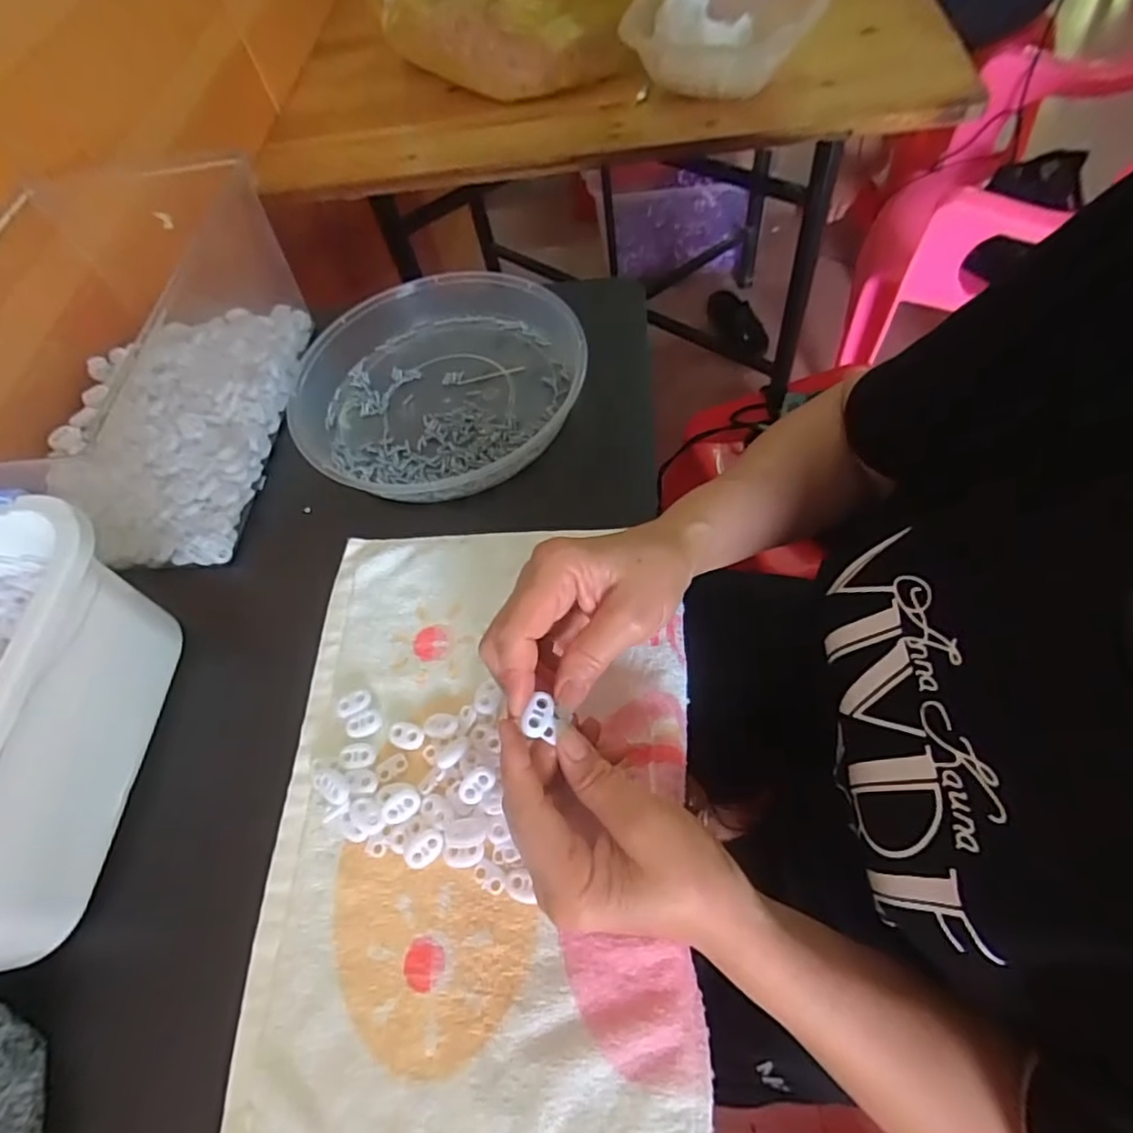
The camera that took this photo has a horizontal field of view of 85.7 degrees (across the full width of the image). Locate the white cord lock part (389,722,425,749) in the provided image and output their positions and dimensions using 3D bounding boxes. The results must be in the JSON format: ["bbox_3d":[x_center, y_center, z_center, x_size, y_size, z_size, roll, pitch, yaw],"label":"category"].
[{"bbox_3d":[-0.096,0.101,0.365,0.022,0.004,0.015,15,65,16],"label":"white cord lock part"}]

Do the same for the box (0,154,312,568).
[{"bbox_3d":[-0.356,-0.154,0.475,0.215,0.132,0.287,-3,60,8],"label":"box"}]

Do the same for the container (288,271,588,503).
[{"bbox_3d":[-0.101,-0.147,0.489,0.222,0.049,0.227,-4,61,7],"label":"container"}]

